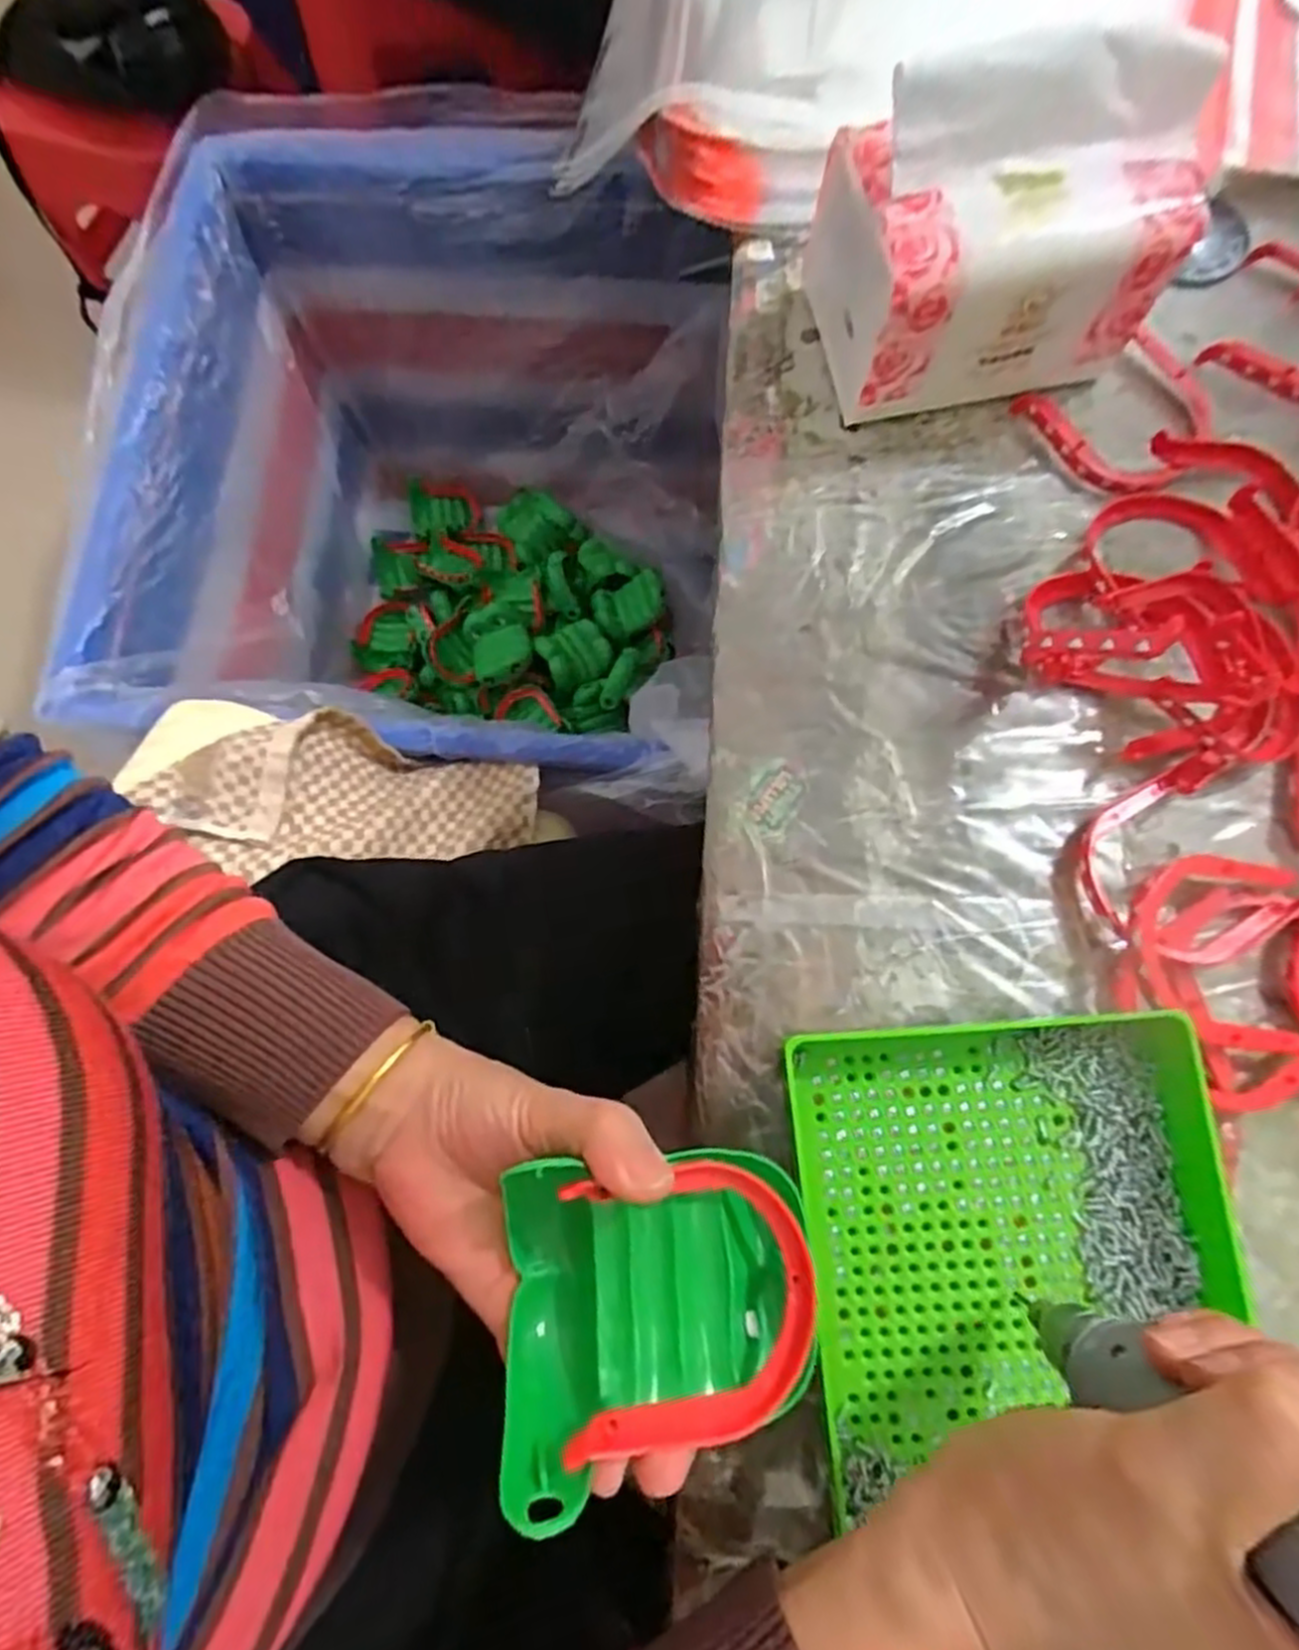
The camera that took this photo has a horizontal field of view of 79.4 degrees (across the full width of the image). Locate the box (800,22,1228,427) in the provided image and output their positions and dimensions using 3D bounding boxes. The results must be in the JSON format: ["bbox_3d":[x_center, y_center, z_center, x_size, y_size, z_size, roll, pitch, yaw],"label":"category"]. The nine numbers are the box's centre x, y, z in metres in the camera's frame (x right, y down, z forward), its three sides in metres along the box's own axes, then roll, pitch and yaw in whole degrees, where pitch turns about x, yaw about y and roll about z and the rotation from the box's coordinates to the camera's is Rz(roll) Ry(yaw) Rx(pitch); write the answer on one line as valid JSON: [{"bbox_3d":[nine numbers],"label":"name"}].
[{"bbox_3d":[0.149,-0.254,0.340,0.135,0.123,0.087,-11,79,2],"label":"box"}]

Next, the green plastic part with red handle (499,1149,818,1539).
[{"bbox_3d":[0.002,0.150,0.247,0.097,0.053,0.084,-3,78,-2],"label":"green plastic part with red handle"}]

